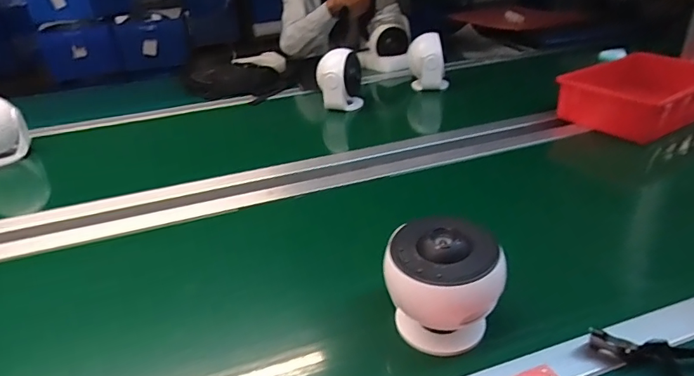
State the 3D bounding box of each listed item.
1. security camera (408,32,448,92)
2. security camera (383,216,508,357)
[{"bbox_3d":[0.215,-0.333,1.220,0.100,0.139,0.084,1,31,6],"label":"security camera"},{"bbox_3d":[0.097,0.094,0.465,0.092,0.112,0.086,-21,35,-28],"label":"security camera"}]

